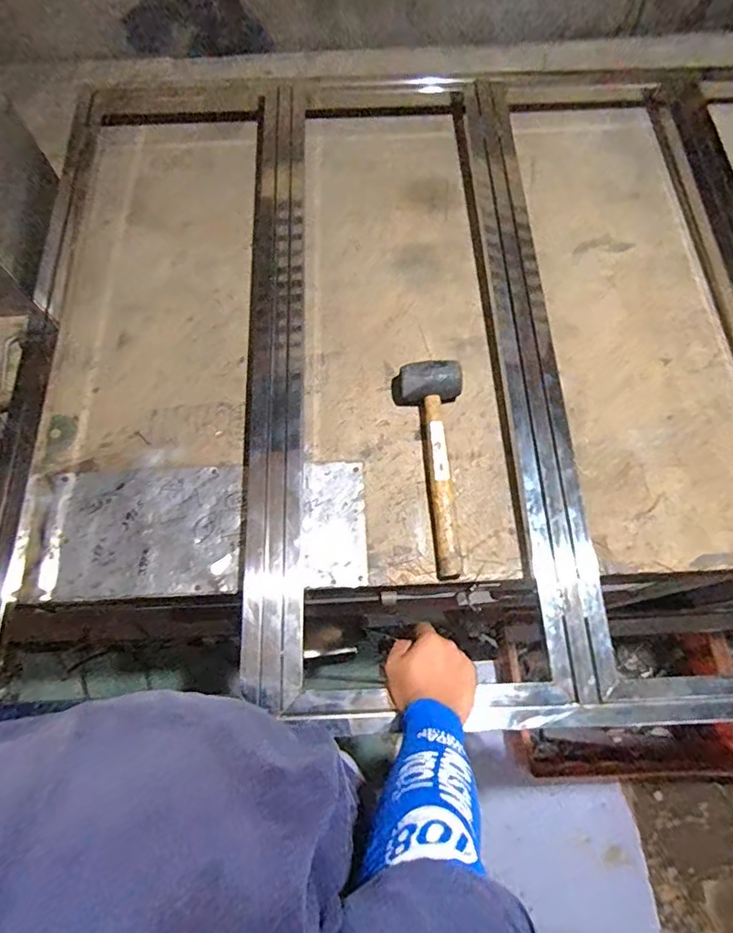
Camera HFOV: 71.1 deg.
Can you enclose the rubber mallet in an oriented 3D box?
[{"bbox_3d":[0.119,-0.007,0.768,0.104,0.061,0.334,-8,68,-3],"label":"rubber mallet"}]

